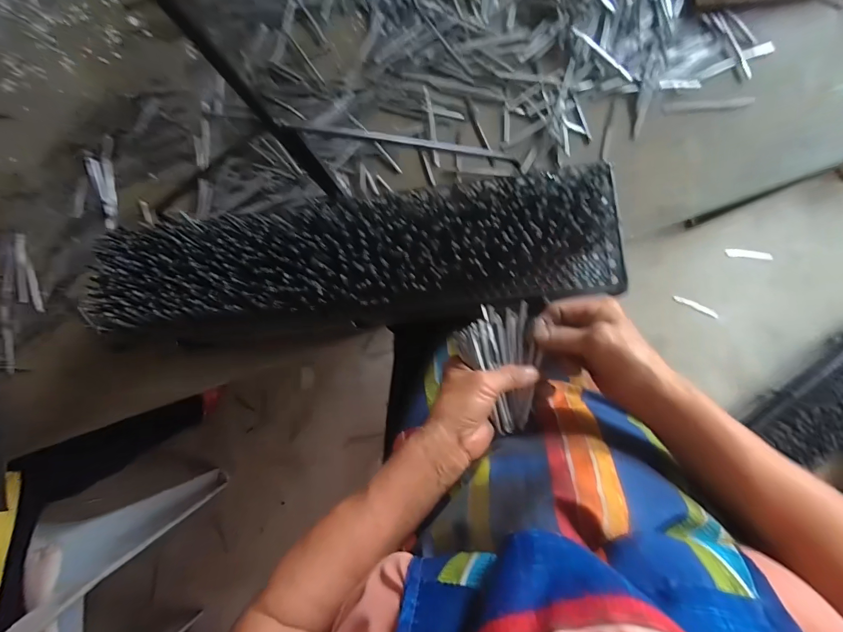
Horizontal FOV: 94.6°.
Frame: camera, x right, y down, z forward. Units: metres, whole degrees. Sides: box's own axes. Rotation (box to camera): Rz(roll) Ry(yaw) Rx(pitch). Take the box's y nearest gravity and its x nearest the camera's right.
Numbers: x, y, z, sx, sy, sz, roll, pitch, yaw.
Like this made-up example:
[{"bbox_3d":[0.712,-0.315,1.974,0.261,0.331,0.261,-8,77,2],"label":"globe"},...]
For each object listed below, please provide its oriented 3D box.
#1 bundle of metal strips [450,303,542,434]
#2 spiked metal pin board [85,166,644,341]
[{"bbox_3d":[0.077,0.050,0.370,0.071,0.019,0.116,-15,84,5],"label":"bundle of metal strips"},{"bbox_3d":[-0.086,-0.059,0.434,0.597,0.046,0.143,-8,84,5],"label":"spiked metal pin board"}]

